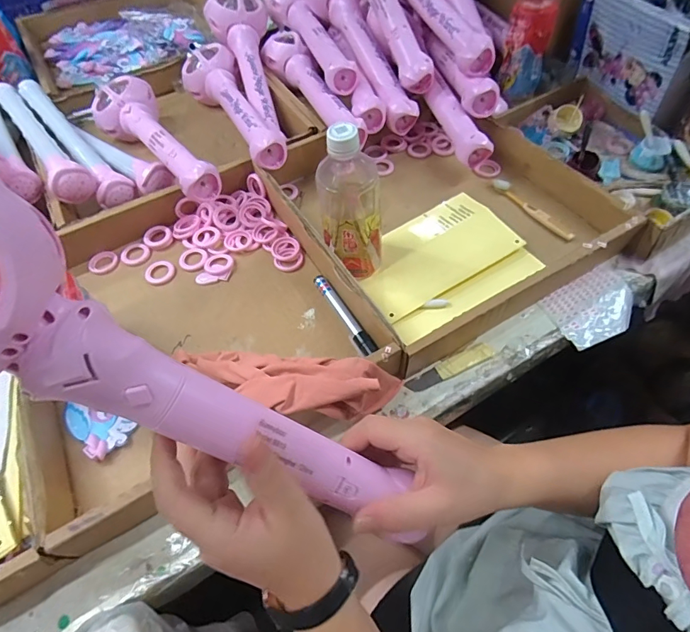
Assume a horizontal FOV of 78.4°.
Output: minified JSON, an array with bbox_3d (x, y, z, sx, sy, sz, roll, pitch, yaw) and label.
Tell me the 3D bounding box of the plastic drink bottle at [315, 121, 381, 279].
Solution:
[{"bbox_3d":[0.005,-0.126,0.475,0.066,0.181,0.079,-6,59,0],"label":"plastic drink bottle"}]

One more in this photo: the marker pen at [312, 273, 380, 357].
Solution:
[{"bbox_3d":[-0.002,-0.002,0.494,0.016,0.020,0.125,-29,62,-14],"label":"marker pen"}]

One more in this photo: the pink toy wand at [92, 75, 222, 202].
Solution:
[{"bbox_3d":[-0.285,-0.251,0.622,0.094,0.084,0.322,-31,62,-14],"label":"pink toy wand"}]

